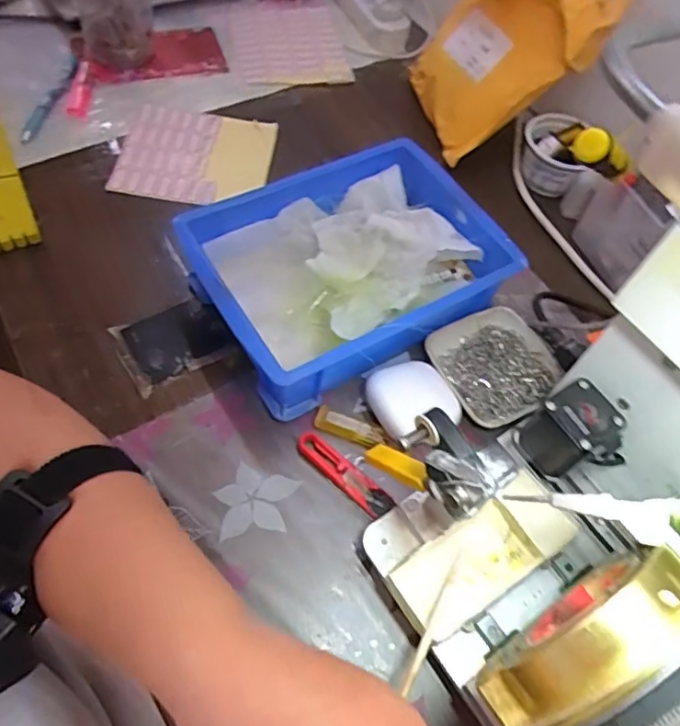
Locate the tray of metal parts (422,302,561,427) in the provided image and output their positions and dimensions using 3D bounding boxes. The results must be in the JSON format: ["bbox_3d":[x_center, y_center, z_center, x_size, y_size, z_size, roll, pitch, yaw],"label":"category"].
[{"bbox_3d":[0.134,0.002,0.496,0.099,0.019,0.097,-24,65,-19],"label":"tray of metal parts"}]

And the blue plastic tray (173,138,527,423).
[{"bbox_3d":[0.009,-0.084,0.498,0.245,0.068,0.182,-25,65,-20],"label":"blue plastic tray"}]

